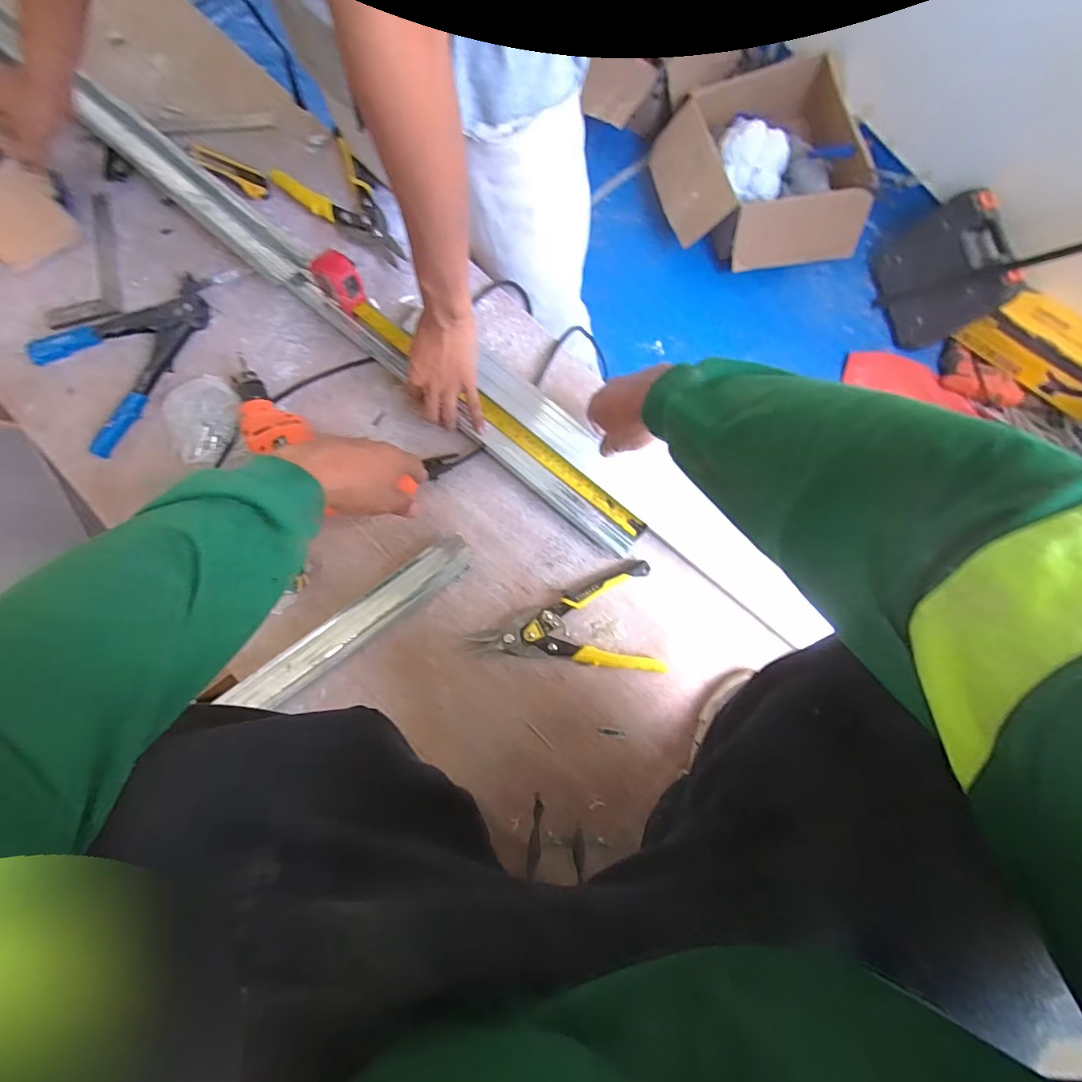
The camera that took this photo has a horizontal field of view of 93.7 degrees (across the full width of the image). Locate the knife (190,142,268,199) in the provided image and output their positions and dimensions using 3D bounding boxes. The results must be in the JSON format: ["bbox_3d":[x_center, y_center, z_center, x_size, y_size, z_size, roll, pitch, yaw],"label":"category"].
[{"bbox_3d":[-0.445,-0.529,0.720,0.141,0.014,0.037,32,84,6],"label":"knife"}]

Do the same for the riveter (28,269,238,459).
[{"bbox_3d":[-0.573,-0.284,0.695,0.175,0.024,0.295,33,84,6],"label":"riveter"}]

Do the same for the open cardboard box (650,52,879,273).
[{"bbox_3d":[0.563,-0.980,1.346,0.498,0.219,0.457,-6,82,1],"label":"open cardboard box"}]

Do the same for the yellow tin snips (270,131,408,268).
[{"bbox_3d":[-0.273,-0.466,0.708,0.113,0.020,0.211,-36,82,-3],"label":"yellow tin snips"}]

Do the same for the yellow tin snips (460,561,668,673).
[{"bbox_3d":[0.038,0.085,0.632,0.232,0.027,0.128,6,82,3],"label":"yellow tin snips"}]

